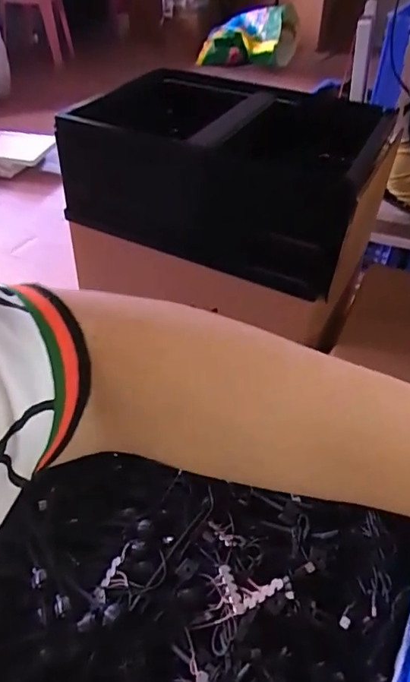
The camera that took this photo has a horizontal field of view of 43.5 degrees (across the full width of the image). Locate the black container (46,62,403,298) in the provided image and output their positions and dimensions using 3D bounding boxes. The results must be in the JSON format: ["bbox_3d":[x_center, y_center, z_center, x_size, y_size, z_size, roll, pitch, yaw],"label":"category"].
[{"bbox_3d":[0.058,-0.382,1.143,0.643,0.256,0.473,16,42,16],"label":"black container"}]

